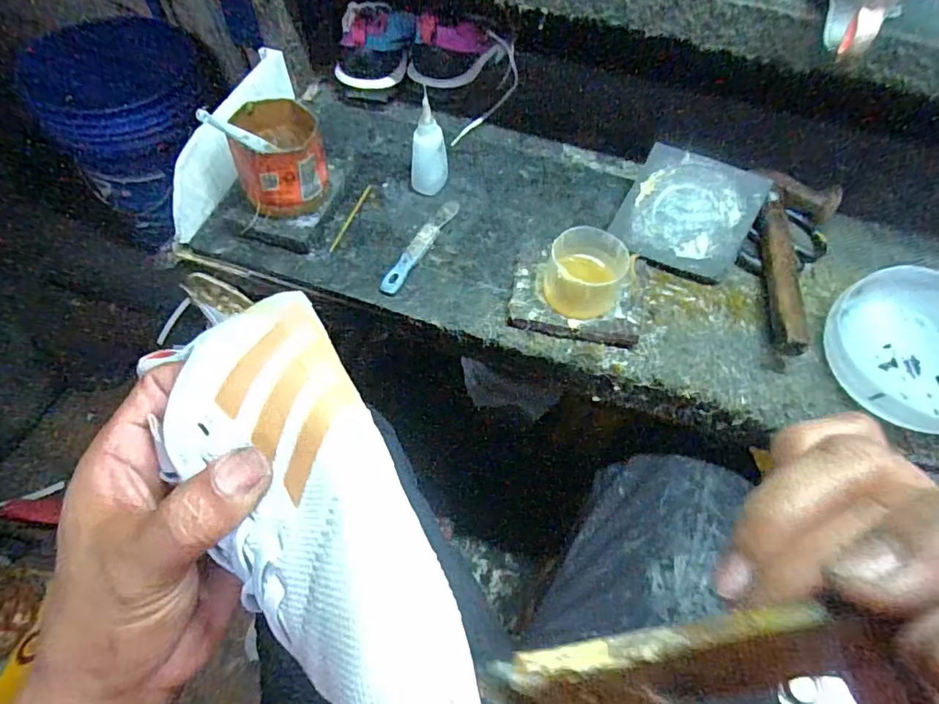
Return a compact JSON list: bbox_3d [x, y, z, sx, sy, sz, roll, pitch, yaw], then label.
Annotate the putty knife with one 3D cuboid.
[{"bbox_3d":[-0.047,-0.107,0.520,0.018,0.011,0.136,25,63,10],"label":"putty knife"}]

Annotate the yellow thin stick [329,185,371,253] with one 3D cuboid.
[{"bbox_3d":[-0.120,-0.137,0.536,0.005,0.004,0.095,18,62,6],"label":"yellow thin stick"}]

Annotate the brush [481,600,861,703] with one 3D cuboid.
[{"bbox_3d":[0.067,0.057,0.102,0.138,0.008,0.016,-22,61,19],"label":"brush"}]

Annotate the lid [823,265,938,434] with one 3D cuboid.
[{"bbox_3d":[0.376,0.000,0.447,0.146,0.040,0.142,-18,64,-12],"label":"lid"}]

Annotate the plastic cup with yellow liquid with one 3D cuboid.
[{"bbox_3d":[0.100,-0.066,0.464,0.063,0.054,0.070,18,62,7],"label":"plastic cup with yellow liquid"}]

